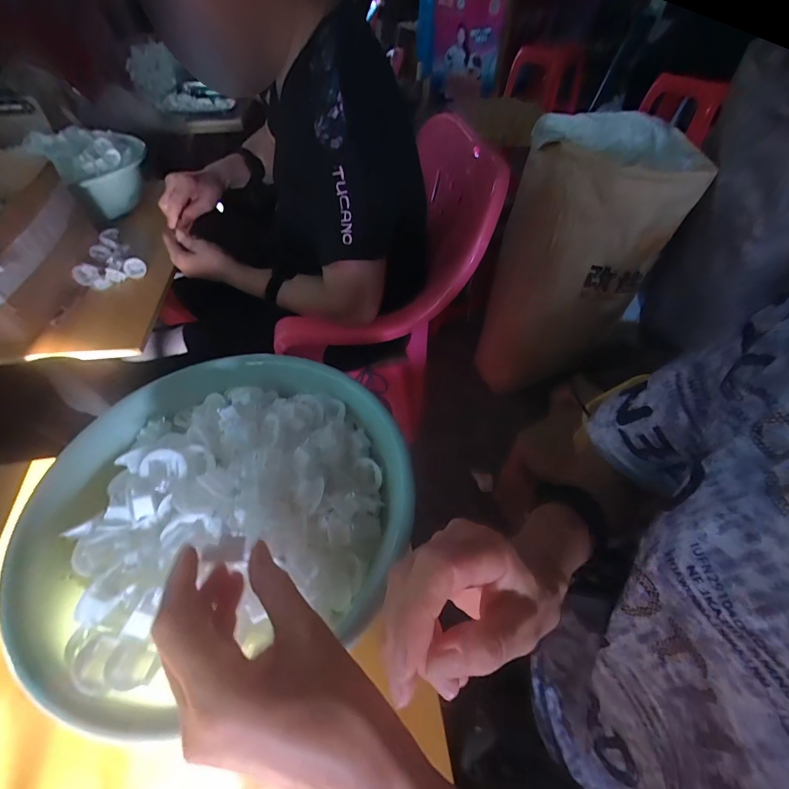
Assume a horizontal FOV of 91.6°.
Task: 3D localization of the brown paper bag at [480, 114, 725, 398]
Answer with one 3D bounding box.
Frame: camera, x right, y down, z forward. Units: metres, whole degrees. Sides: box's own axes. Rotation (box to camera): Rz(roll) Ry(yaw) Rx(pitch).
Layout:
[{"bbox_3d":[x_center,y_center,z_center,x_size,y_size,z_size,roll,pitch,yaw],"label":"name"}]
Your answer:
[{"bbox_3d":[0.457,-0.331,1.032,0.334,0.639,0.361,16,52,13],"label":"brown paper bag"}]

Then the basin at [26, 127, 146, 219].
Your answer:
[{"bbox_3d":[-0.571,-0.434,0.757,0.177,0.118,0.218,-26,55,-20],"label":"basin"}]

